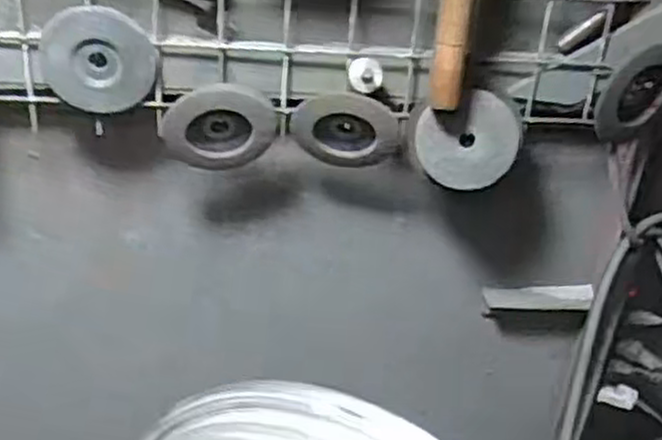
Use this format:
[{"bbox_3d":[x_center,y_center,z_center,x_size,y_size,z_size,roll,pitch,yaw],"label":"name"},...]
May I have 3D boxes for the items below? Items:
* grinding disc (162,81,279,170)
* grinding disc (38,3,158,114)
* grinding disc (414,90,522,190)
[{"bbox_3d":[-0.097,-0.081,0.686,0.096,0.078,0.022,0,31,-11],"label":"grinding disc"},{"bbox_3d":[-0.196,-0.135,0.660,0.093,0.087,0.011,4,30,-4],"label":"grinding disc"},{"bbox_3d":[0.124,-0.069,0.698,0.090,0.081,0.011,-21,10,7],"label":"grinding disc"}]

